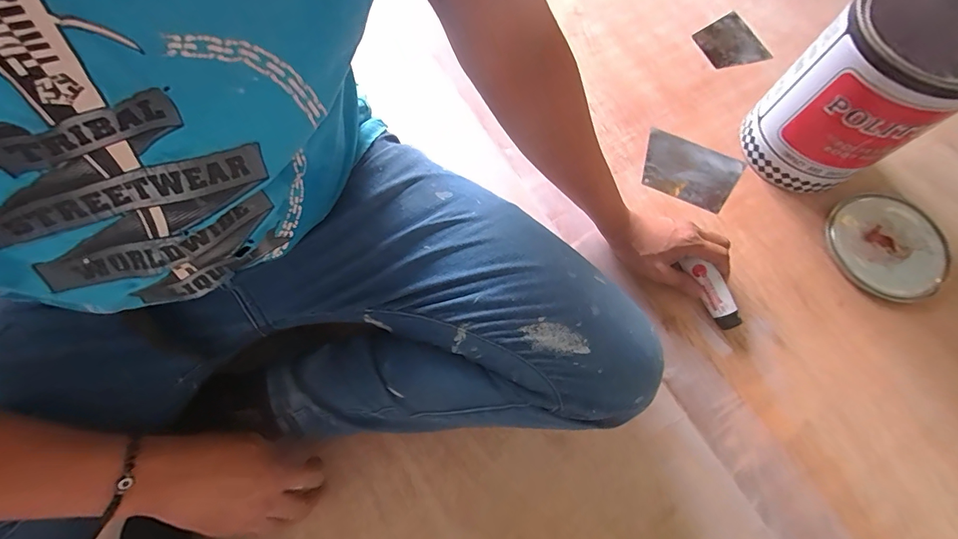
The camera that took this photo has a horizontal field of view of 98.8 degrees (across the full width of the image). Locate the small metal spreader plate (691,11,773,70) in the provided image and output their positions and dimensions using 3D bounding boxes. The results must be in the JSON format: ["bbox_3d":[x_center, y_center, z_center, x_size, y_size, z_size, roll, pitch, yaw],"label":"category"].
[{"bbox_3d":[0.404,-0.370,0.668,0.094,0.009,0.103,-21,72,-7],"label":"small metal spreader plate"}]

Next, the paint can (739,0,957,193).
[{"bbox_3d":[0.467,-0.218,0.512,0.164,0.202,0.157,-40,75,-13],"label":"paint can"}]

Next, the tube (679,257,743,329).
[{"bbox_3d":[0.292,0.027,0.510,0.027,0.023,0.097,-26,81,-9],"label":"tube"}]

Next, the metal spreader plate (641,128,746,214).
[{"bbox_3d":[0.303,-0.143,0.597,0.134,0.007,0.098,27,72,9],"label":"metal spreader plate"}]

